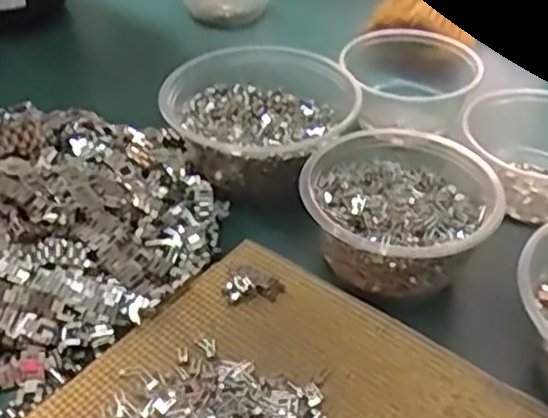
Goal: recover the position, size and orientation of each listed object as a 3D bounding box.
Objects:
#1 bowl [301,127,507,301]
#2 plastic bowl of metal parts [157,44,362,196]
[{"bbox_3d":[0.075,-0.001,0.434,0.112,0.053,0.115,2,41,5],"label":"bowl"},{"bbox_3d":[-0.008,-0.066,0.511,0.131,0.053,0.131,-1,41,1],"label":"plastic bowl of metal parts"}]

